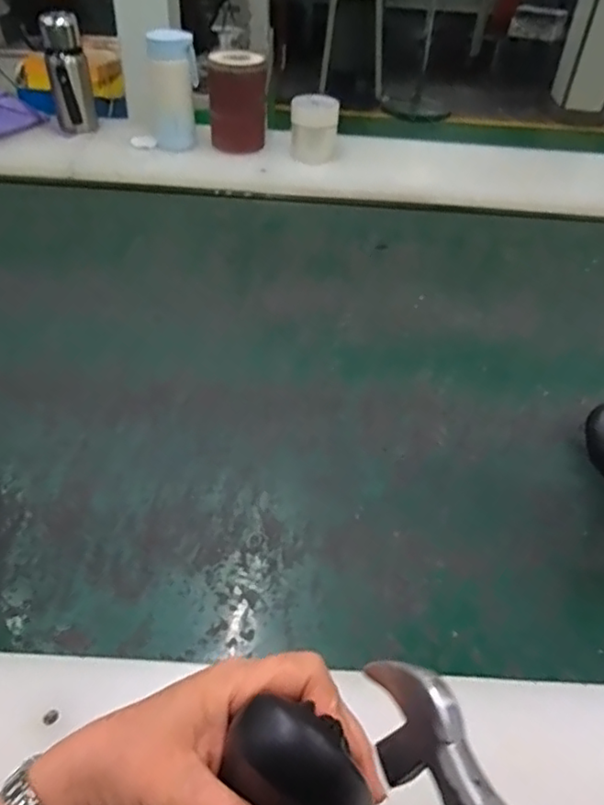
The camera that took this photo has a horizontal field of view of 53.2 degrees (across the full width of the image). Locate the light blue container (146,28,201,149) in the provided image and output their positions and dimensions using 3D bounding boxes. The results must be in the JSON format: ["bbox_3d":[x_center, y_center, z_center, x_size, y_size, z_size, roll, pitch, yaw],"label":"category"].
[{"bbox_3d":[-0.221,-0.532,1.041,0.081,0.181,0.064,-4,42,-9],"label":"light blue container"}]

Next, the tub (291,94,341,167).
[{"bbox_3d":[0.024,-0.513,1.118,0.086,0.083,0.095,6,42,3],"label":"tub"}]

